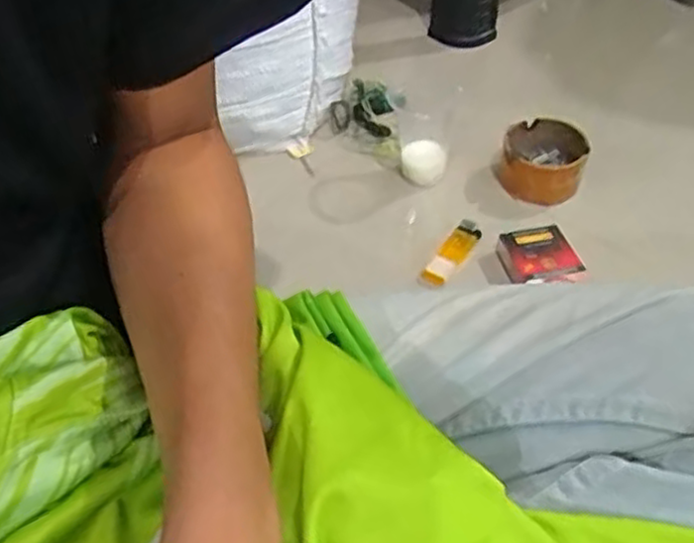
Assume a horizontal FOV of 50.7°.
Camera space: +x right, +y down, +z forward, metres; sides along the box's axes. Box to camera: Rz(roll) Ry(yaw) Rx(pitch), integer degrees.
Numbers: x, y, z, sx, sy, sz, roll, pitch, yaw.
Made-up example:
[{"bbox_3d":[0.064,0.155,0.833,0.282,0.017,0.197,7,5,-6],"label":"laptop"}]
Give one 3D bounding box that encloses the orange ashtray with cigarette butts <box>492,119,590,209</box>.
[{"bbox_3d":[0.194,-0.114,0.727,0.084,0.037,0.083,14,47,14],"label":"orange ashtray with cigarette butts"}]

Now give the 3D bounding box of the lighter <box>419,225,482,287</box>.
[{"bbox_3d":[0.094,-0.012,0.666,0.027,0.019,0.074,26,52,22],"label":"lighter"}]

